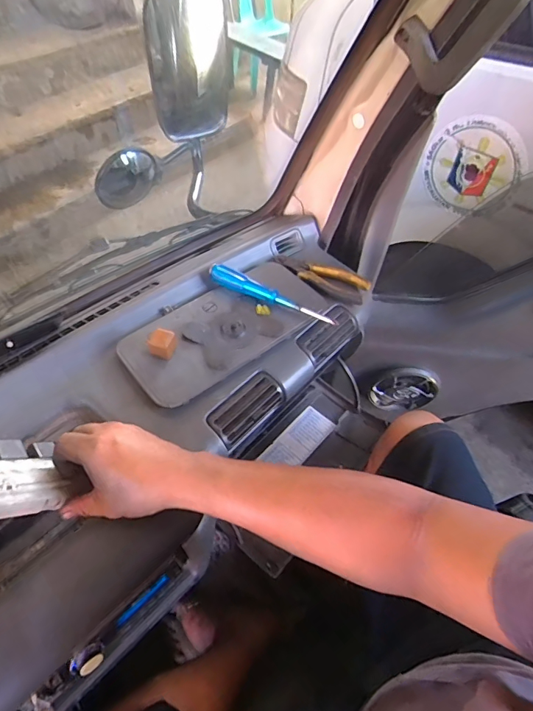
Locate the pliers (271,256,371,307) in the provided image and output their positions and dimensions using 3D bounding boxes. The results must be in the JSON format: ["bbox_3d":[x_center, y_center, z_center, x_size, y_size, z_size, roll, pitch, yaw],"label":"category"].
[{"bbox_3d":[0.082,-0.122,0.672,0.150,0.012,0.052,24,55,15],"label":"pliers"}]

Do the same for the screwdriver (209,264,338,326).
[{"bbox_3d":[0.006,-0.085,0.616,0.197,0.026,0.018,24,55,14],"label":"screwdriver"}]

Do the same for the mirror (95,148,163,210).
[{"bbox_3d":[-0.294,-0.375,0.930,0.144,0.115,0.029,-31,60,-24],"label":"mirror"}]

